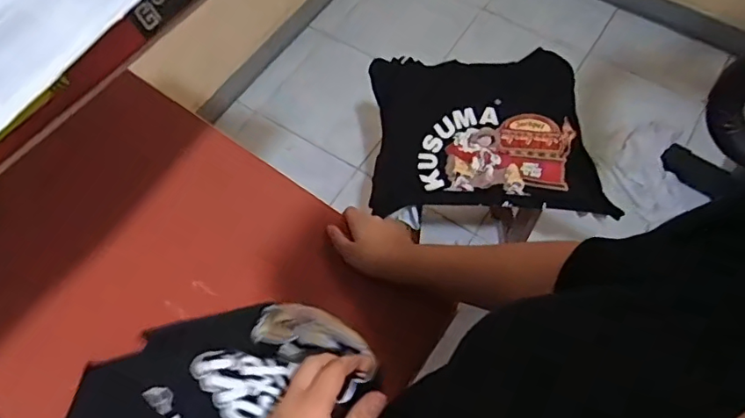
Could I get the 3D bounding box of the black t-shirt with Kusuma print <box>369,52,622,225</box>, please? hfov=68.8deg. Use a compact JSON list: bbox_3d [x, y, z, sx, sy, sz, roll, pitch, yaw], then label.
[{"bbox_3d":[0.211,-0.165,1.049,0.435,0.081,0.355,3,63,3],"label":"black t-shirt with Kusuma print"}]

